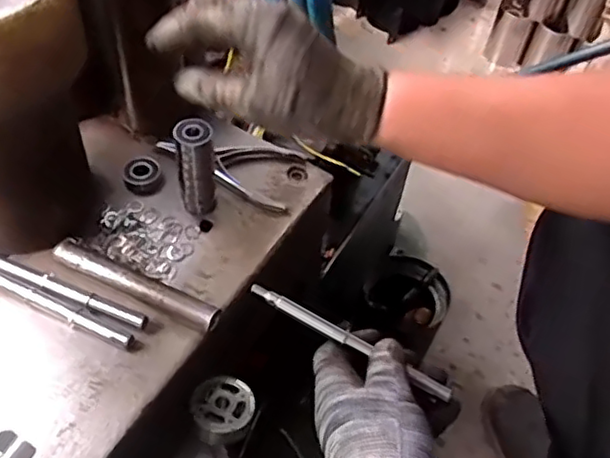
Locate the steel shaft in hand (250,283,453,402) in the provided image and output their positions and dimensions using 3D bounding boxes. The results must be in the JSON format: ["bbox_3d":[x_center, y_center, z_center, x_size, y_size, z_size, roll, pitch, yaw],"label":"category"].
[{"bbox_3d":[0.034,0.082,0.474,0.164,0.008,0.011,28,53,6],"label":"steel shaft in hand"}]

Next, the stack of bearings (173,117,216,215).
[{"bbox_3d":[-0.093,-0.051,0.546,0.028,0.082,0.031,-6,52,-11],"label":"stack of bearings"}]

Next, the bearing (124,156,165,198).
[{"bbox_3d":[-0.146,-0.047,0.583,0.034,0.012,0.041,-12,53,-15],"label":"bearing"}]

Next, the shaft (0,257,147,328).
[{"bbox_3d":[-0.198,0.042,0.501,0.164,0.008,0.013,20,52,10],"label":"shaft"}]

